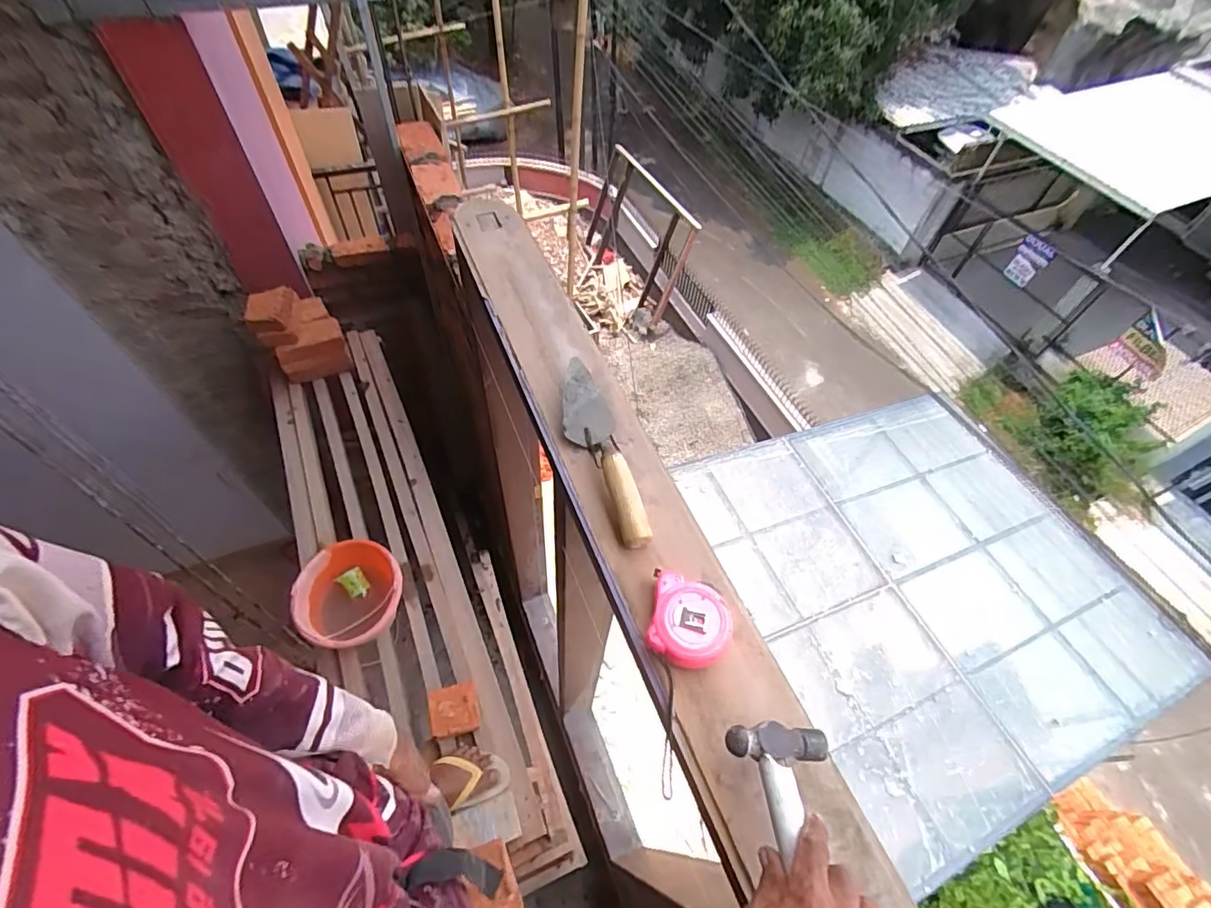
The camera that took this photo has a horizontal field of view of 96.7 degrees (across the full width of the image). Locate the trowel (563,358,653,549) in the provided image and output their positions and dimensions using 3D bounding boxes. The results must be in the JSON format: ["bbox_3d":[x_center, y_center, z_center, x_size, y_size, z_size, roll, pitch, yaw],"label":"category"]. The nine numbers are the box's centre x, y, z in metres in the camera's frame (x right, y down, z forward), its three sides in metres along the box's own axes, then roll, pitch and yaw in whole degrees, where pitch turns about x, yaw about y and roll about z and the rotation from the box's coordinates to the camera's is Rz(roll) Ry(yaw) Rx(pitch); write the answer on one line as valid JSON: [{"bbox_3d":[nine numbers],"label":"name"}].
[{"bbox_3d":[-0.006,-0.007,0.678,0.072,0.049,0.278,-11,57,-12],"label":"trowel"}]

